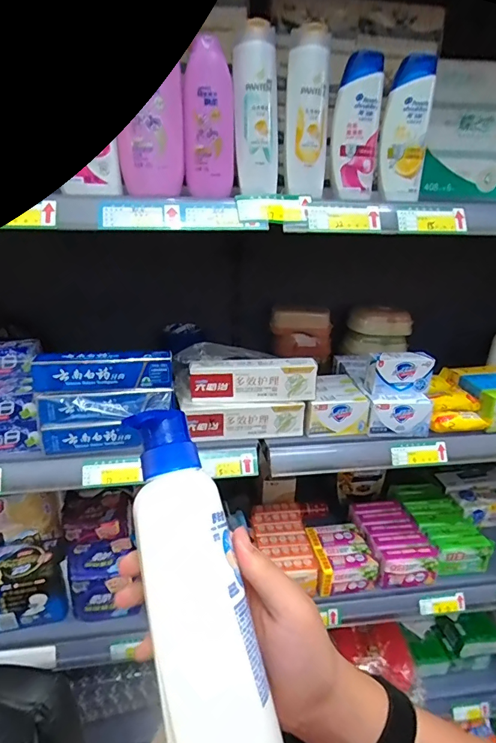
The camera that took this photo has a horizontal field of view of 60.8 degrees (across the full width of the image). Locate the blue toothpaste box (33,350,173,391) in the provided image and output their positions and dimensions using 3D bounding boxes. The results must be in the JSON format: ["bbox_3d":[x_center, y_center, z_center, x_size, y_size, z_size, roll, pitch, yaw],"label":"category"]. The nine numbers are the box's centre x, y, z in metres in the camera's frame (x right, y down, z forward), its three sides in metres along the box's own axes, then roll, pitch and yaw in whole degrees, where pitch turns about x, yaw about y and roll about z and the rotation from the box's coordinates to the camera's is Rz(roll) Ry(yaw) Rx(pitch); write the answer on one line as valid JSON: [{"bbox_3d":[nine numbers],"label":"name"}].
[{"bbox_3d":[-0.201,-0.003,0.600,0.183,0.049,0.033,-3,22,-12],"label":"blue toothpaste box"}]

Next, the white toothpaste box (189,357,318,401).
[{"bbox_3d":[0.009,0.010,0.654,0.189,0.062,0.033,0,21,-4],"label":"white toothpaste box"}]

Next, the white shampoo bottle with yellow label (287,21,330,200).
[{"bbox_3d":[0.074,-0.312,0.513,0.050,0.175,0.034,5,22,9],"label":"white shampoo bottle with yellow label"}]

